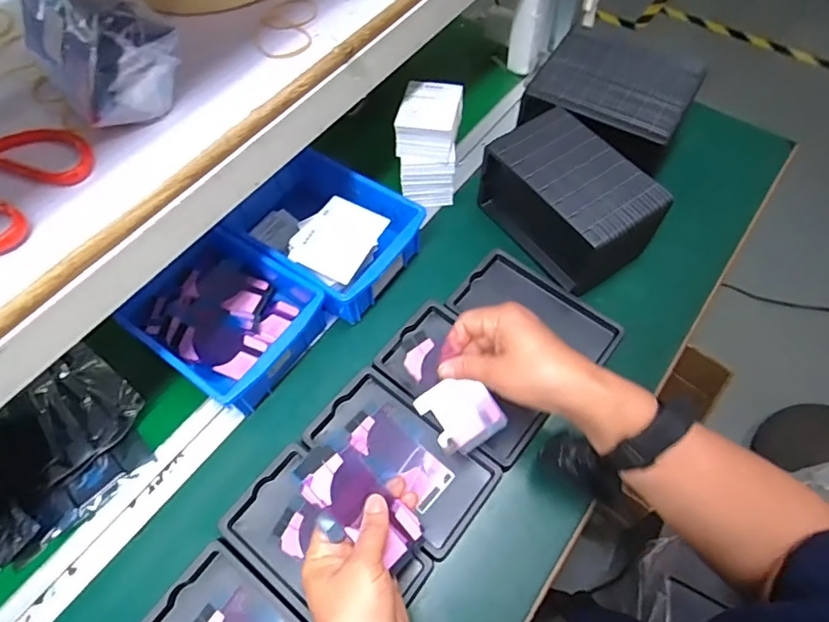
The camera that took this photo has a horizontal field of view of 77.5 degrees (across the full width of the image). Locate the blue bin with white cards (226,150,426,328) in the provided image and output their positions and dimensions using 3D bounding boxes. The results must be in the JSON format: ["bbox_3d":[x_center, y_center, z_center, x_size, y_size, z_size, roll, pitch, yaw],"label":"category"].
[{"bbox_3d":[-0.095,-0.085,0.550,0.189,0.062,0.134,35,68,19],"label":"blue bin with white cards"}]

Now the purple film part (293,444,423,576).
[{"bbox_3d":[-0.038,0.141,0.385,0.104,0.006,0.047,41,69,-1],"label":"purple film part"}]

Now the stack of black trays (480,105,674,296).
[{"bbox_3d":[0.159,-0.117,0.545,0.096,0.098,0.163,-33,66,-15],"label":"stack of black trays"}]

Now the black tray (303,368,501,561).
[{"bbox_3d":[-0.010,0.129,0.463,0.158,0.018,0.090,36,68,19],"label":"black tray"}]

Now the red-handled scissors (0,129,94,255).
[{"bbox_3d":[-0.270,-0.084,0.327,0.104,0.012,0.101,23,65,14],"label":"red-handled scissors"}]

